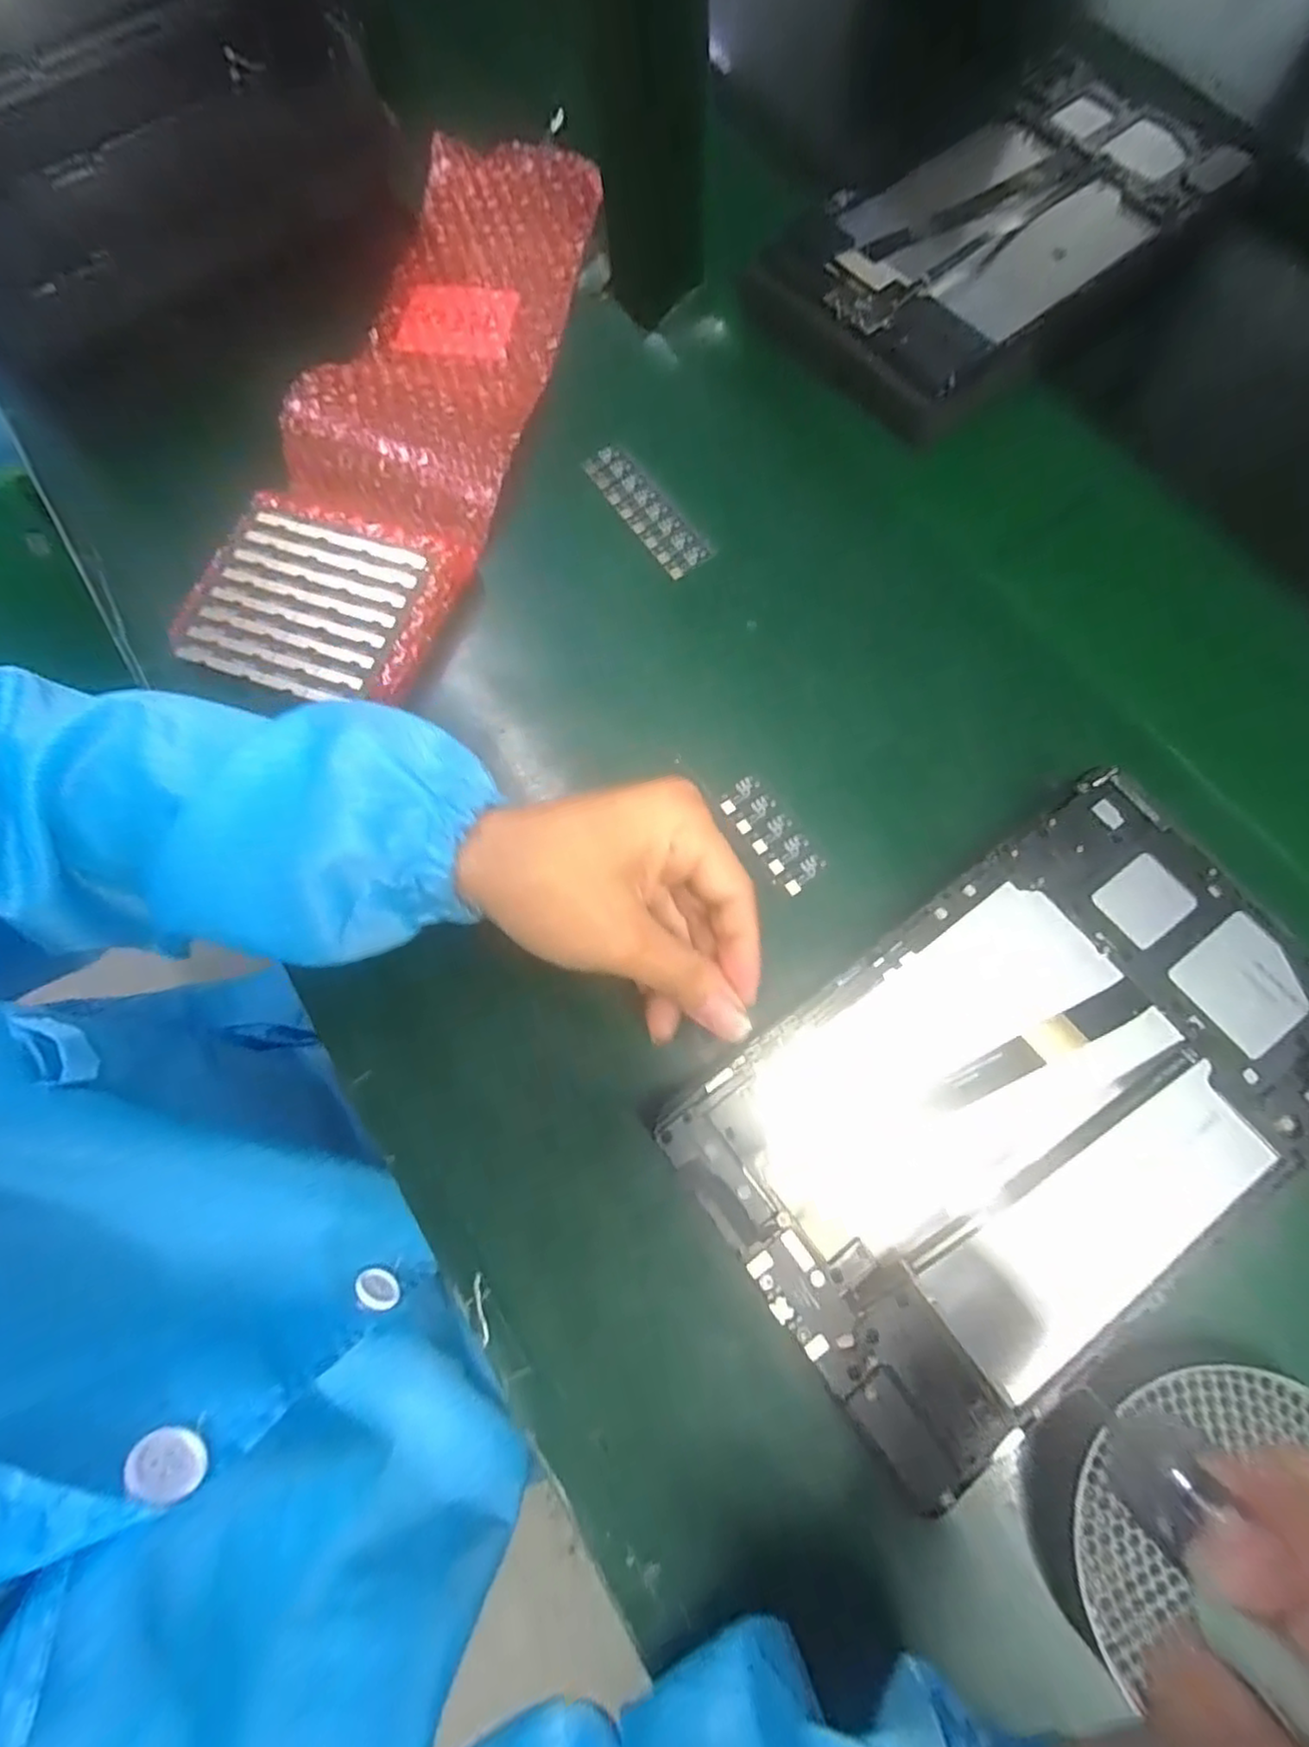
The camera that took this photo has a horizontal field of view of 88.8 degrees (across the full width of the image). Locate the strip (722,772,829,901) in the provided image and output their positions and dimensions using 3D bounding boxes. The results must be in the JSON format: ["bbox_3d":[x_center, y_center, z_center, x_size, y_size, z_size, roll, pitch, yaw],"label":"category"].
[{"bbox_3d":[0.054,-0.018,0.309,0.023,0.004,0.056,-34,75,-3],"label":"strip"}]

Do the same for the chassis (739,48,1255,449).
[{"bbox_3d":[0.198,-0.365,0.380,0.270,0.009,0.160,-40,76,-6],"label":"chassis"}]

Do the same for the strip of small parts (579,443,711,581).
[{"bbox_3d":[-0.006,-0.197,0.363,0.024,0.004,0.090,-34,75,-6],"label":"strip of small parts"}]

